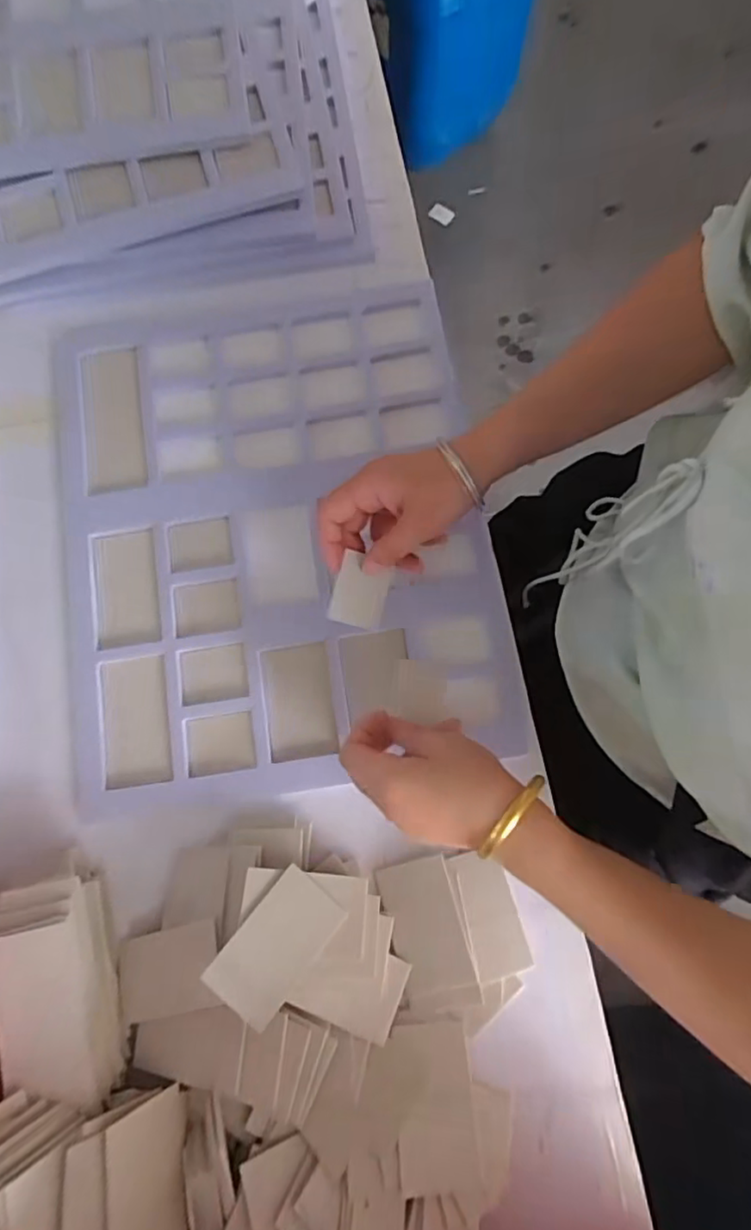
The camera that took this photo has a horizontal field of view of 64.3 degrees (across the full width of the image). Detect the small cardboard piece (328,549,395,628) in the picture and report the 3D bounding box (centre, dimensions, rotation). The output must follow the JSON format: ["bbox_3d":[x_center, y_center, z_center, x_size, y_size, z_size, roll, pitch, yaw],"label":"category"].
[{"bbox_3d":[-0.011,-0.016,0.439,0.039,0.004,0.048,17,86,-17],"label":"small cardboard piece"}]

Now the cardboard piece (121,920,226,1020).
[{"bbox_3d":[-0.148,0.254,0.427,0.085,0.004,0.054,-22,61,17],"label":"cardboard piece"}]

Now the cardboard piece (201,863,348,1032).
[{"bbox_3d":[-0.066,0.223,0.405,0.054,0.005,0.087,45,64,-3],"label":"cardboard piece"}]

